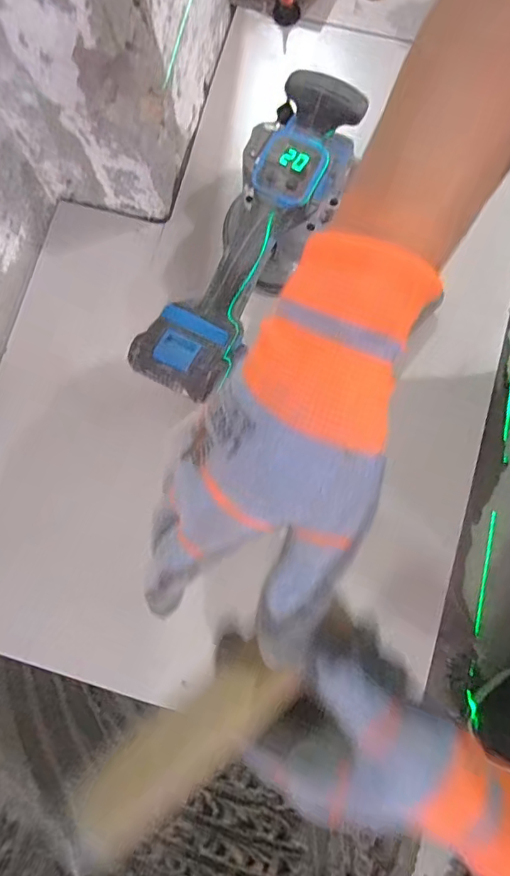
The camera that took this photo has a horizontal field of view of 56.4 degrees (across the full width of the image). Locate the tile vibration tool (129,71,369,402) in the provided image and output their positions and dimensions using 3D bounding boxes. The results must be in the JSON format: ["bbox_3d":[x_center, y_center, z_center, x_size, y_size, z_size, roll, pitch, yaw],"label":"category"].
[{"bbox_3d":[0.003,-0.175,0.468,0.106,0.139,0.318,22,83,5],"label":"tile vibration tool"}]

